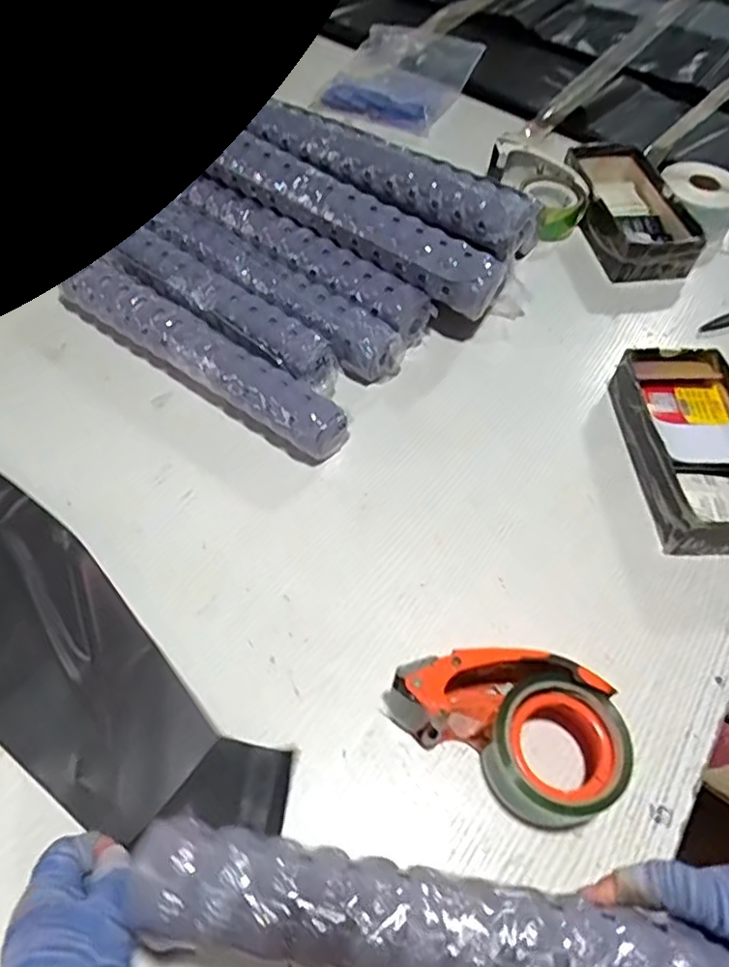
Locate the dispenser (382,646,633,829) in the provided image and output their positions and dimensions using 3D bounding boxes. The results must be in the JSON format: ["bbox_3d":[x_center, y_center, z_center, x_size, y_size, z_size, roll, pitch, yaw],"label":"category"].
[{"bbox_3d":[0.108,0.167,0.471,0.164,0.062,0.100,32,58,18],"label":"dispenser"}]

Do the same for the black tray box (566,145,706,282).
[{"bbox_3d":[0.340,-0.359,0.851,0.108,0.060,0.242,-6,55,-9],"label":"black tray box"}]

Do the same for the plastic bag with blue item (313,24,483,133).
[{"bbox_3d":[0.060,-0.665,1.056,0.192,0.046,0.295,22,55,11],"label":"plastic bag with blue item"}]

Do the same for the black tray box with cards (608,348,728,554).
[{"bbox_3d":[0.320,-0.038,0.623,0.113,0.046,0.214,1,54,-4],"label":"black tray box with cards"}]

